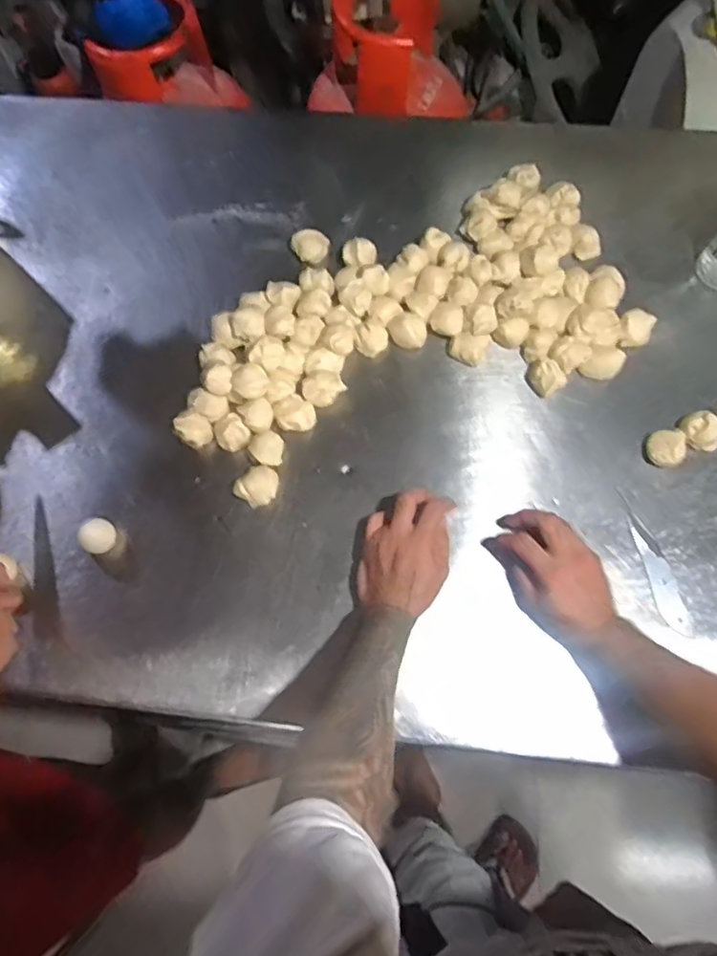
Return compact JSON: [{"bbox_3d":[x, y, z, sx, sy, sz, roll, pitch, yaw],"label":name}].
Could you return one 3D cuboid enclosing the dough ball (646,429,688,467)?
[{"bbox_3d":[0.362,-0.035,0.696,0.041,0.024,0.042,0,72,1],"label":"dough ball"}]

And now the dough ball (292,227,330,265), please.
[{"bbox_3d":[-0.062,-0.317,0.804,0.047,0.026,0.044,0,72,1],"label":"dough ball"}]

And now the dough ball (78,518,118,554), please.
[{"bbox_3d":[-0.305,0.068,0.692,0.036,0.028,0.039,0,72,1],"label":"dough ball"}]

